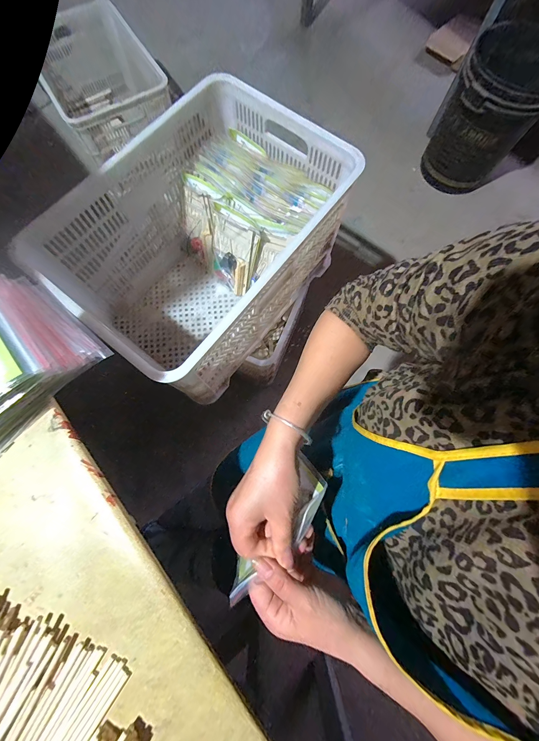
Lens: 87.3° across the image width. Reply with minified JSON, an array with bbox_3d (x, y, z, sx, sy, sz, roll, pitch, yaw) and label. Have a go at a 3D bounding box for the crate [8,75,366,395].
[{"bbox_3d":[-0.150,-0.290,0.695,0.427,0.315,0.596,38,78,8],"label":"crate"}]

